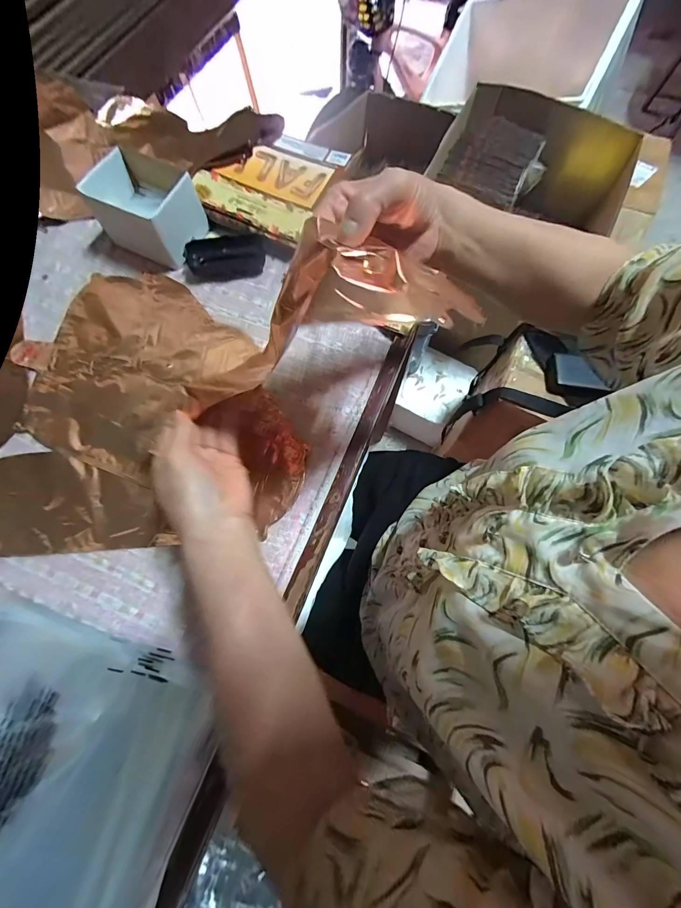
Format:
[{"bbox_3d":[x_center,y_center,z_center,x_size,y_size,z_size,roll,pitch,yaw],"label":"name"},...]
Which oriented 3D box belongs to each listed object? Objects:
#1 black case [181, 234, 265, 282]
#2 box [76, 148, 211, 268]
[{"bbox_3d":[-0.162,-0.281,0.485,0.106,0.025,0.062,-13,73,-5],"label":"black case"},{"bbox_3d":[-0.266,-0.342,0.475,0.122,0.080,0.101,23,73,7],"label":"box"}]

